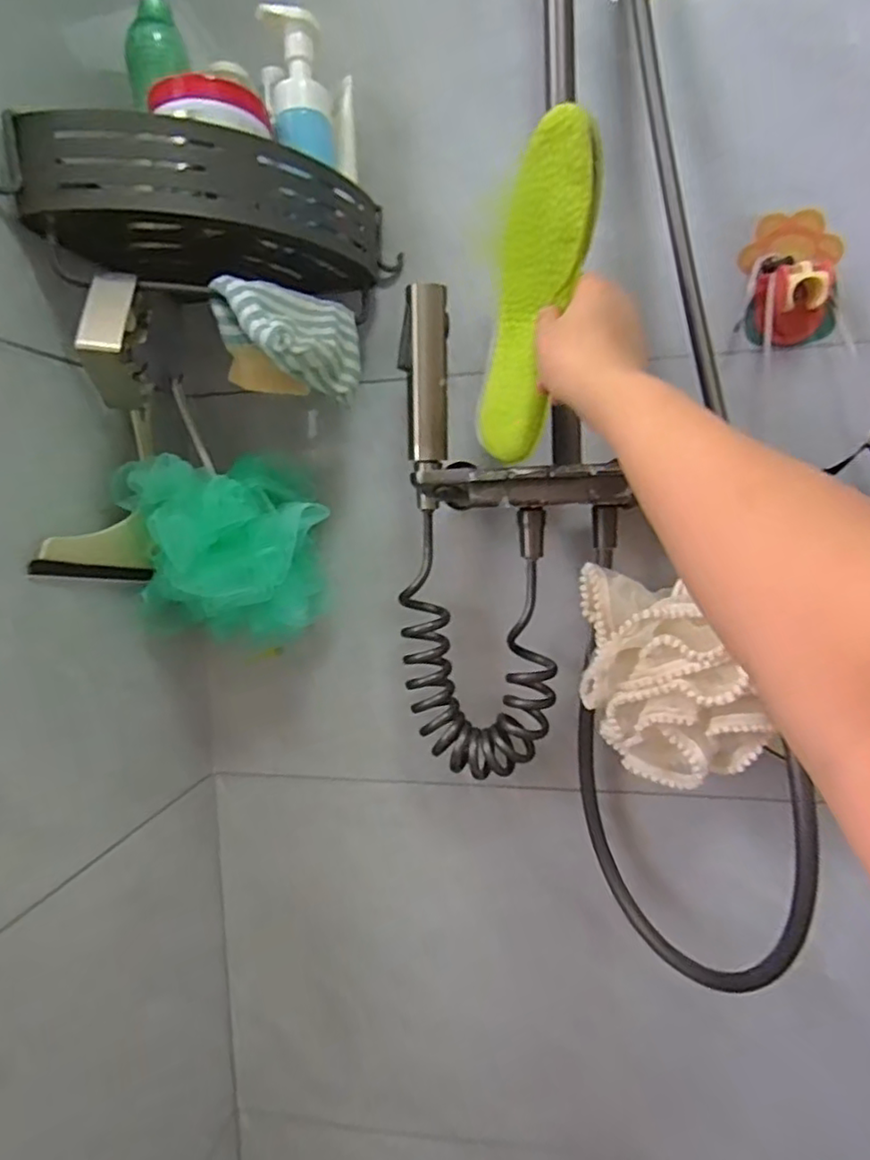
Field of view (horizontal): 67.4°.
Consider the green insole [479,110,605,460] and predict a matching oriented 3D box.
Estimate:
[{"bbox_3d":[0.064,-0.198,0.461,0.017,0.215,0.080,-10,37,-33],"label":"green insole"}]

